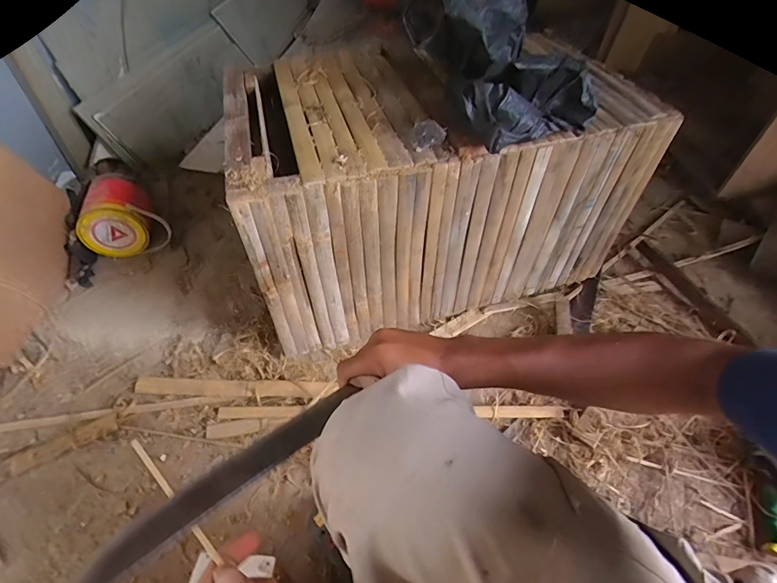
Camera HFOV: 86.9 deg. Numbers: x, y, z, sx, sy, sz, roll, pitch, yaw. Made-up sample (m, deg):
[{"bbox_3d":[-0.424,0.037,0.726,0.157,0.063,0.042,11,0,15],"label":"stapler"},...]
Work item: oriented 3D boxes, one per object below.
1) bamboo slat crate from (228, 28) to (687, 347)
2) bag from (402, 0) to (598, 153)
[{"bbox_3d":[0.086,-0.226,0.923,0.773,0.455,0.440,-11,49,-12],"label":"bamboo slat crate"},{"bbox_3d":[0.170,-0.366,0.645,0.219,0.156,0.248,-18,51,-18],"label":"bag"}]

